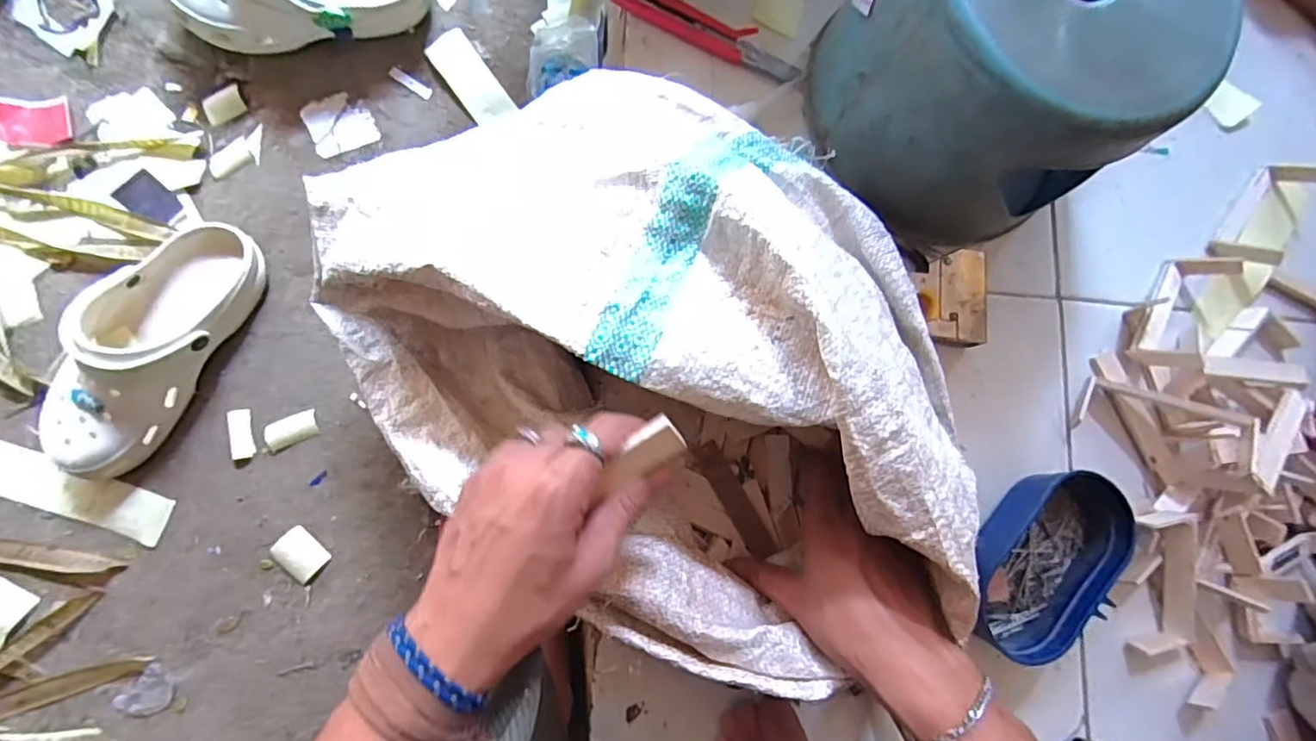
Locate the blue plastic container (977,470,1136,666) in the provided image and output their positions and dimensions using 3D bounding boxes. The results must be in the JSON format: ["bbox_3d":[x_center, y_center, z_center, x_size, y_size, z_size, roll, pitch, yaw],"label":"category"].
[{"bbox_3d":[0.306,0.146,0.464,0.086,0.042,0.156,40,77,-2],"label":"blue plastic container"}]

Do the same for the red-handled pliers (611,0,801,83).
[{"bbox_3d":[0.039,-0.297,0.504,0.178,0.011,0.037,22,79,-6],"label":"red-handled pliers"}]

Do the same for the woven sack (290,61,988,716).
[{"bbox_3d":[0.007,-0.005,0.371,0.321,0.193,0.387,-39,92,-10],"label":"woven sack"}]

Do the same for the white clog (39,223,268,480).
[{"bbox_3d":[-0.444,-0.022,0.511,0.107,0.077,0.240,23,78,-5],"label":"white clog"}]

